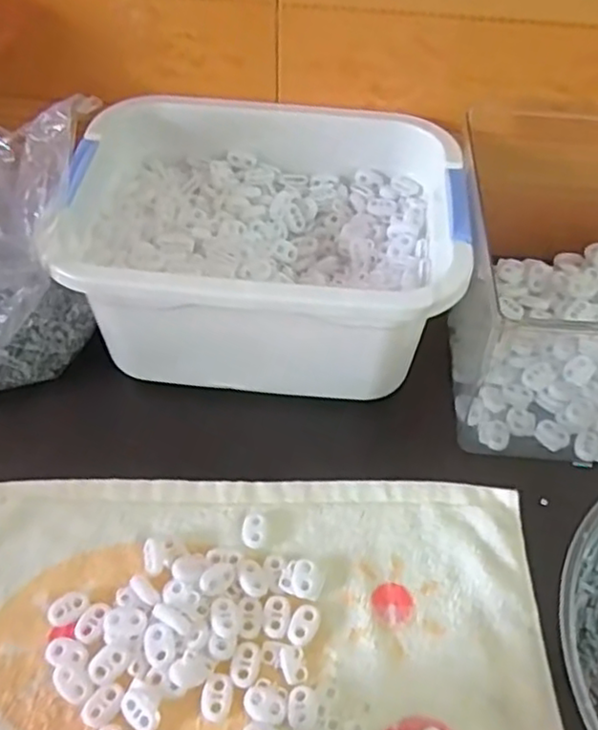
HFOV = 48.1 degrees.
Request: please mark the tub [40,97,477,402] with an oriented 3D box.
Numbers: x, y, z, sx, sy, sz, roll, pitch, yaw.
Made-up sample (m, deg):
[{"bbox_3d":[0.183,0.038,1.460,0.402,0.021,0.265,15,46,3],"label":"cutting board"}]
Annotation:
[{"bbox_3d":[-0.022,-0.090,0.451,0.243,0.107,0.200,6,52,3],"label":"tub"}]

